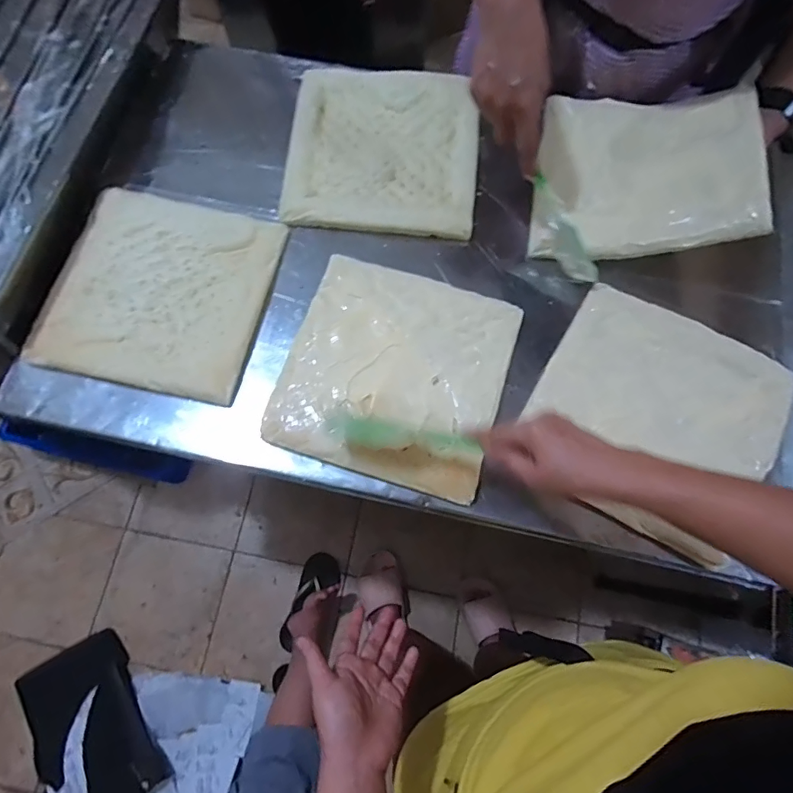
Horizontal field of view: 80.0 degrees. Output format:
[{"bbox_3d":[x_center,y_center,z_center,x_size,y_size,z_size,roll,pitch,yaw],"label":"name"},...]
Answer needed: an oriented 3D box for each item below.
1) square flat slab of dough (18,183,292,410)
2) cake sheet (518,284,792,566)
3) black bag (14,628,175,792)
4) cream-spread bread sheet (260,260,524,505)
[{"bbox_3d":[-0.287,-0.130,0.583,0.242,0.022,0.244,12,73,3],"label":"square flat slab of dough"},{"bbox_3d":[0.287,0.018,0.529,0.246,0.025,0.242,31,75,9],"label":"cake sheet"},{"bbox_3d":[-0.719,0.780,1.095,0.260,0.044,0.370,-31,76,-10],"label":"black bag"},{"bbox_3d":[0.000,-0.033,0.546,0.243,0.013,0.245,17,73,5],"label":"cream-spread bread sheet"}]

